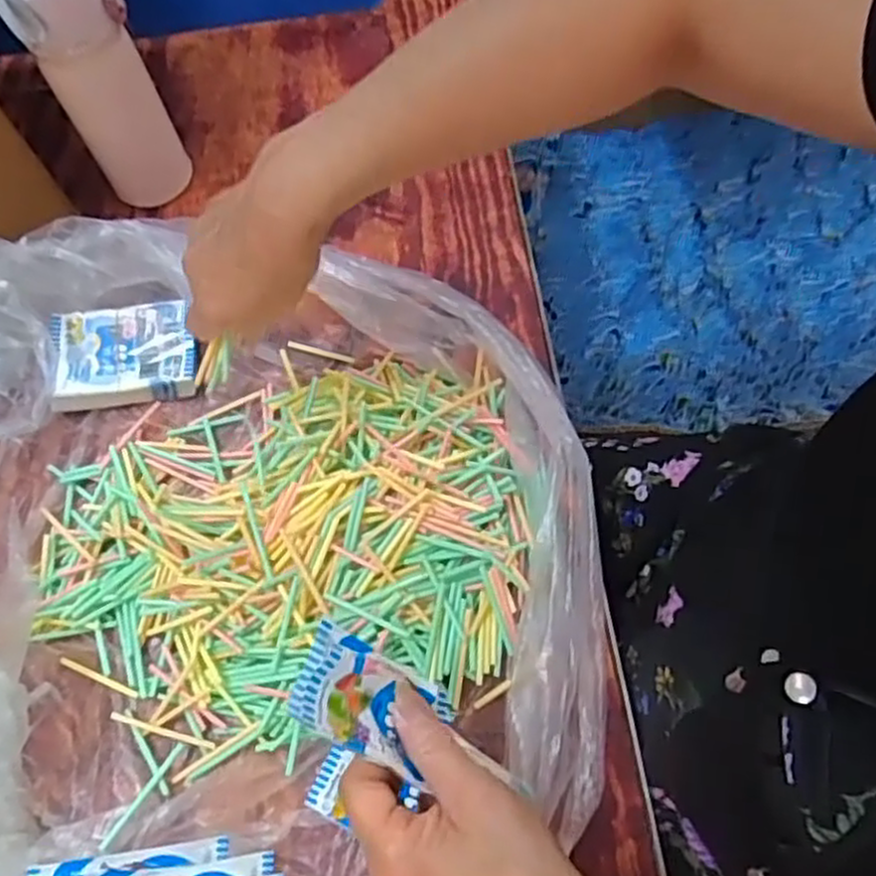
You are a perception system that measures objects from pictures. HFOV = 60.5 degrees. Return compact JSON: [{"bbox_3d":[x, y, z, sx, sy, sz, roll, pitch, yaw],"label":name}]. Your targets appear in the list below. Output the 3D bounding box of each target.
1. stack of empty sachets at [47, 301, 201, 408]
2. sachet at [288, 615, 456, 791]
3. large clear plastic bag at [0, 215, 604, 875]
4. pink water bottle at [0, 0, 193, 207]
[{"bbox_3d":[-0.232,-0.062,0.564,0.103,0.027,0.071,-9,67,-1],"label":"stack of empty sachets"},{"bbox_3d":[-0.029,0.122,0.344,0.077,0.013,0.049,41,44,-20],"label":"sachet"},{"bbox_3d":[-0.162,0.082,0.461,0.519,0.106,0.478,5,66,4],"label":"large clear plastic bag"},{"bbox_3d":[-0.252,-0.266,0.570,0.075,0.195,0.064,-18,67,-5],"label":"pink water bottle"}]

